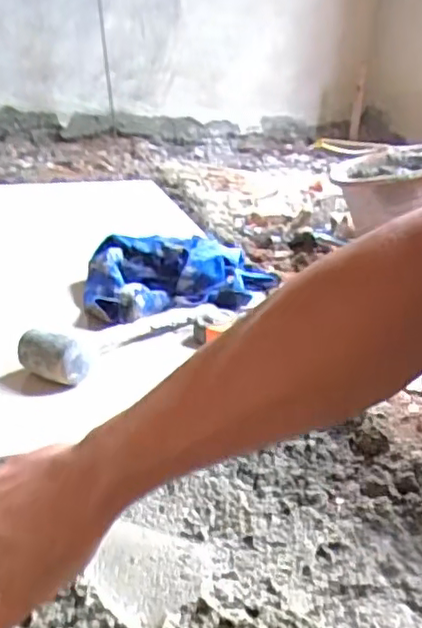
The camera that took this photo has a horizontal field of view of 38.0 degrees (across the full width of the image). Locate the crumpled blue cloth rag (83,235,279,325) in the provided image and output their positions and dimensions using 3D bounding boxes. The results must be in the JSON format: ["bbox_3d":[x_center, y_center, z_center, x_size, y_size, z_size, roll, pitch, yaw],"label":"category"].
[{"bbox_3d":[-0.050,-0.074,0.972,0.295,0.070,0.219,-6,25,-18],"label":"crumpled blue cloth rag"}]

